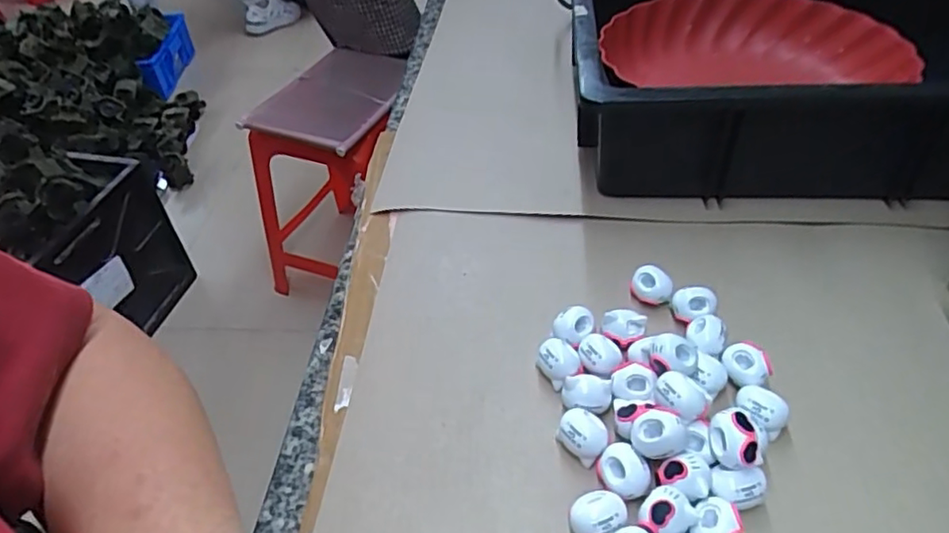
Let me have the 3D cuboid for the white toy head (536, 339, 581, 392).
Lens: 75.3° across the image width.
[{"bbox_3d":[0.049,0.055,0.348,0.022,0.021,0.023,-2,44,2],"label":"white toy head"}]

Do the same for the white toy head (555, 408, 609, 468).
[{"bbox_3d":[0.056,0.088,0.315,0.018,0.022,0.025,-25,48,-21],"label":"white toy head"}]

